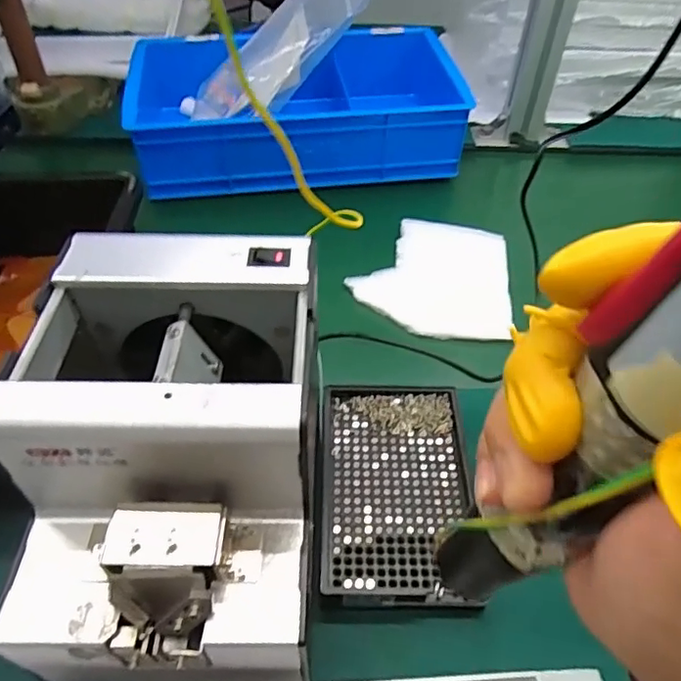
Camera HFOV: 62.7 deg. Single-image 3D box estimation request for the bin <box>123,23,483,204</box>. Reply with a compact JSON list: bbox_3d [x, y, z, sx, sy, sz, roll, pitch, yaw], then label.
[{"bbox_3d":[-0.047,-0.261,0.638,0.348,0.105,0.201,-4,46,-6],"label":"bin"}]

